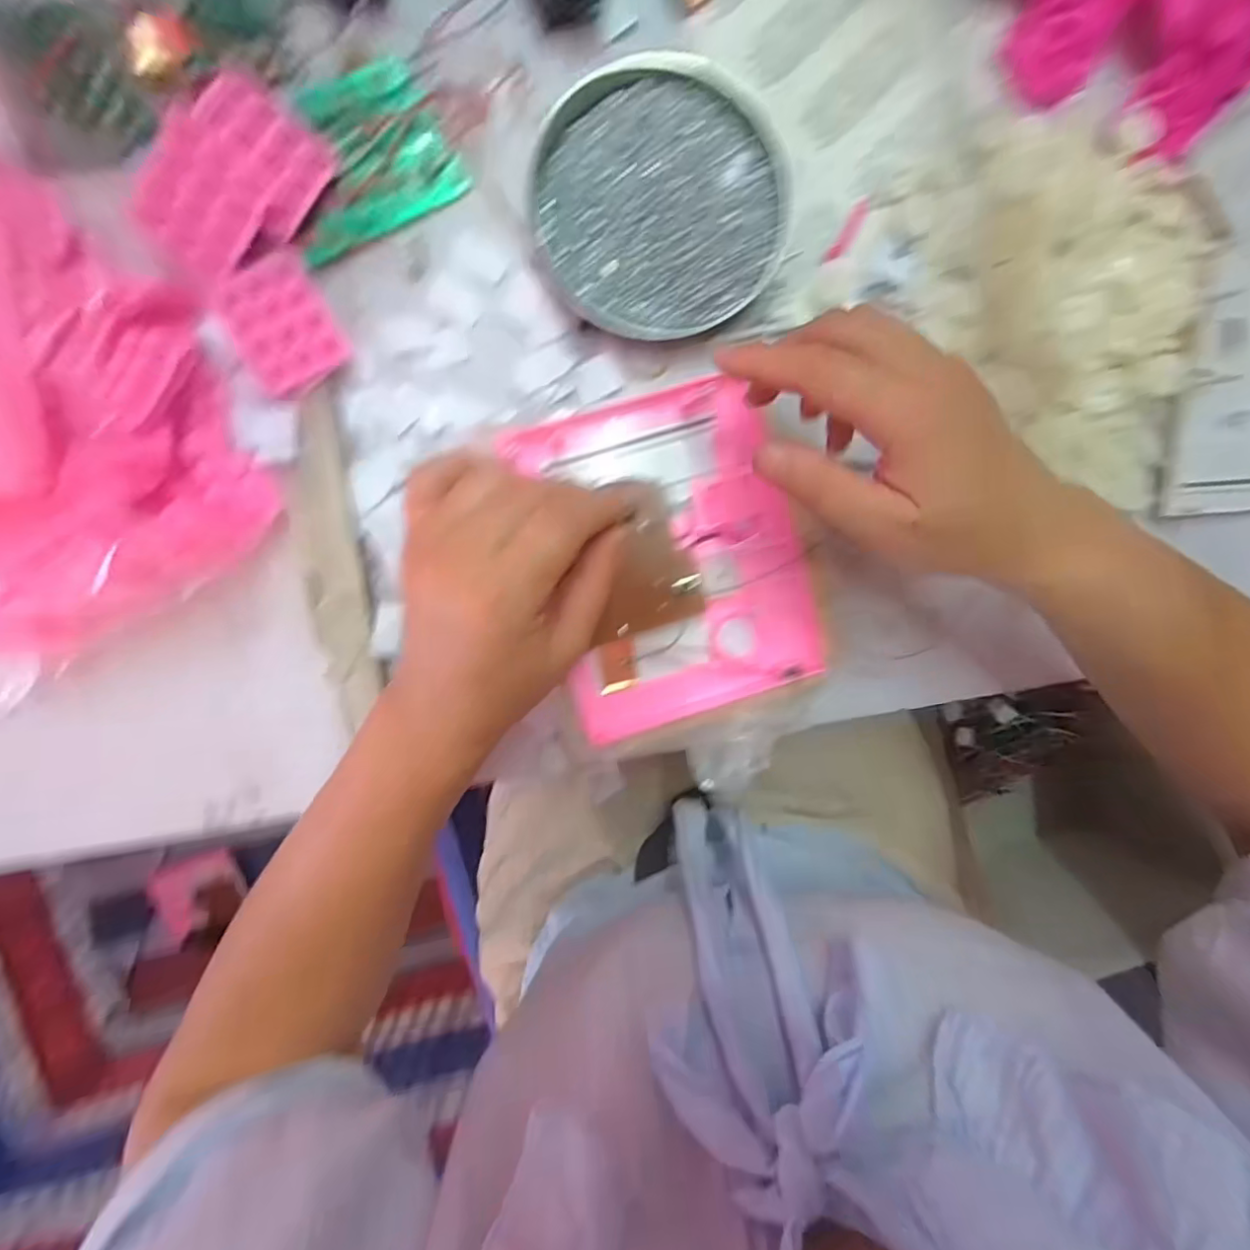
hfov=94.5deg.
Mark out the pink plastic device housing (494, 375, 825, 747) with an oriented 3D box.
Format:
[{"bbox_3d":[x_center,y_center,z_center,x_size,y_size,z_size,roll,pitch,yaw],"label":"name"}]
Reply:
[{"bbox_3d":[0.026,-0.032,0.307,0.132,0.025,0.169,-15,99,0],"label":"pink plastic device housing"}]

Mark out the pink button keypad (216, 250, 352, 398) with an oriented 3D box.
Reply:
[{"bbox_3d":[-0.179,-0.156,0.301,0.050,0.008,0.062,-31,99,2],"label":"pink button keypad"}]

